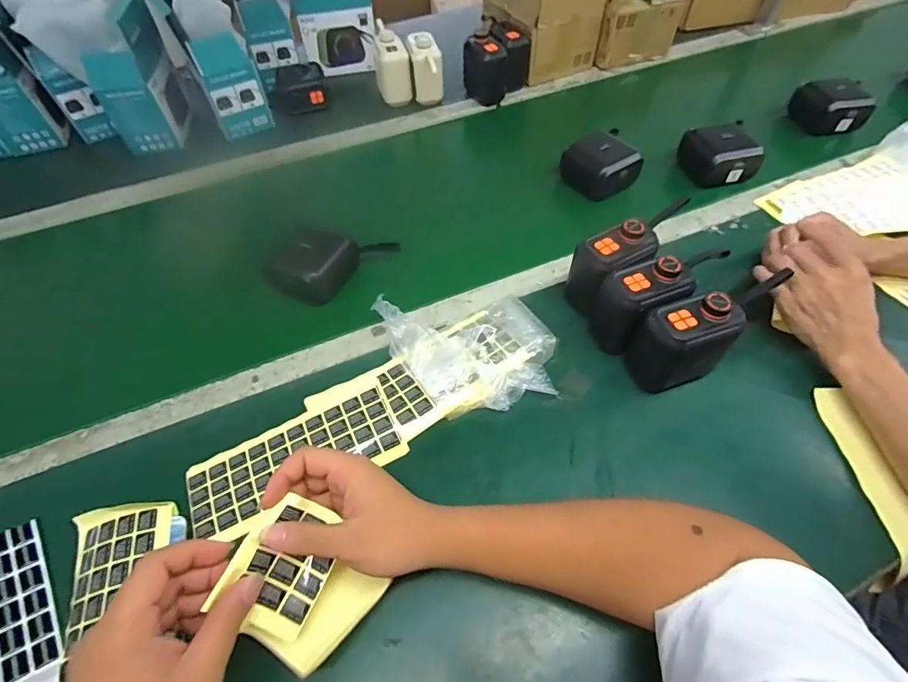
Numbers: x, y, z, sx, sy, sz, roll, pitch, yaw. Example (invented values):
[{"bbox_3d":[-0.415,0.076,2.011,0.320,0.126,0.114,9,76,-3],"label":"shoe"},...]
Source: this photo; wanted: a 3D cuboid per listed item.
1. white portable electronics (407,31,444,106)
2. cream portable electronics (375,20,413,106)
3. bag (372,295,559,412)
[{"bbox_3d":[-0.048,-0.479,0.805,0.055,0.100,0.085,-4,54,-1],"label":"white portable electronics"},{"bbox_3d":[-0.111,-0.501,0.824,0.060,0.109,0.088,-8,54,-4],"label":"cream portable electronics"},{"bbox_3d":[0.014,0.009,0.490,0.182,0.023,0.131,-6,54,-2],"label":"bag"}]

